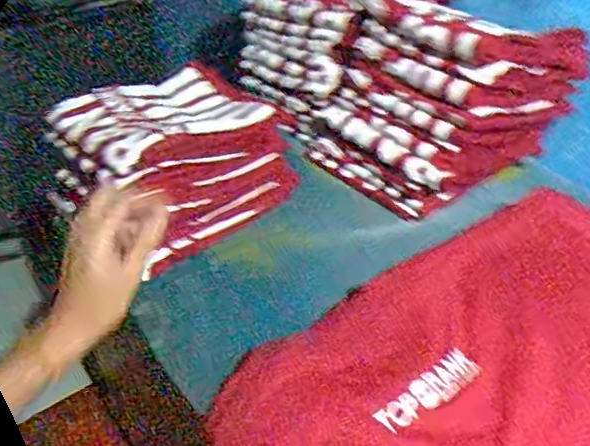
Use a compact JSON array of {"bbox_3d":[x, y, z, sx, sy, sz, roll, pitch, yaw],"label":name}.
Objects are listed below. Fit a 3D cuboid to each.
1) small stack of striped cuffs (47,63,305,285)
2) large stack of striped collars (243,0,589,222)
[{"bbox_3d":[-0.162,-0.094,0.787,0.242,0.160,0.208,-28,48,-31],"label":"small stack of striped cuffs"},{"bbox_3d":[0.161,-0.247,0.892,0.331,0.283,0.425,-17,43,-21],"label":"large stack of striped collars"}]

